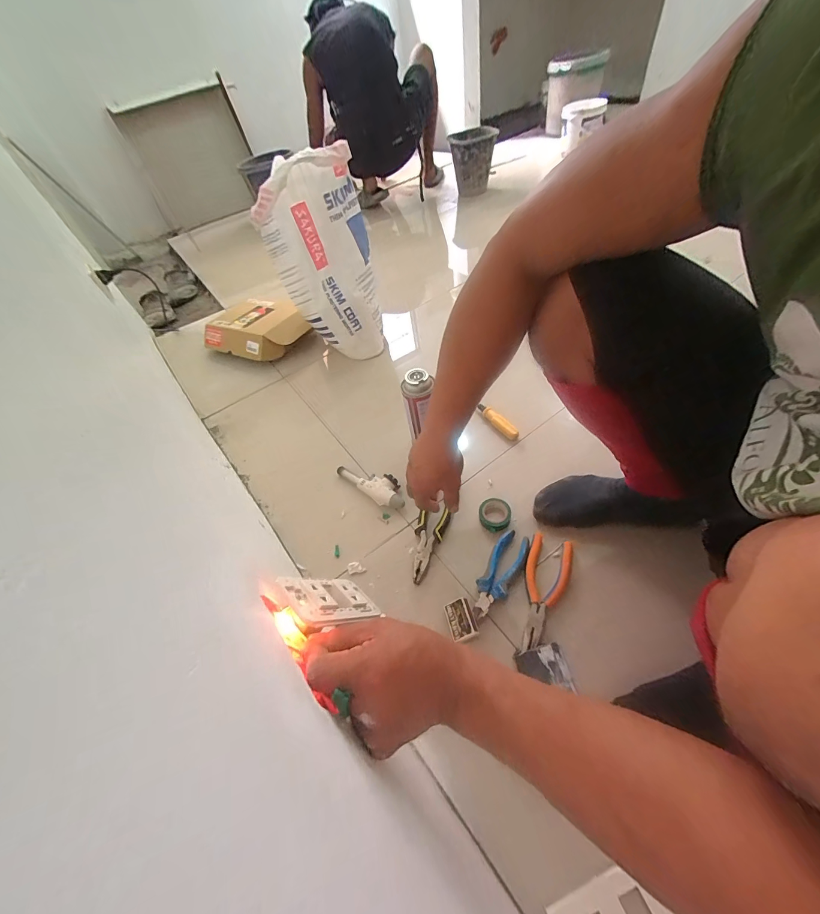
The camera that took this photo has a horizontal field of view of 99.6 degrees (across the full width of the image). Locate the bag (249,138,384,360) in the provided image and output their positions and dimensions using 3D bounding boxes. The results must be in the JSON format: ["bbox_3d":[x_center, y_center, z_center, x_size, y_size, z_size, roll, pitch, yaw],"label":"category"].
[{"bbox_3d":[-0.216,-0.488,0.899,0.238,0.428,0.231,-14,52,0],"label":"bag"}]

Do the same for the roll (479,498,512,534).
[{"bbox_3d":[0.152,0.104,0.620,0.054,0.026,0.053,-5,51,7],"label":"roll"}]

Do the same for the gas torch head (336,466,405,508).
[{"bbox_3d":[-0.074,0.052,0.698,0.169,0.039,0.059,32,65,30],"label":"gas torch head"}]

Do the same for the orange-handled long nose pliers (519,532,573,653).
[{"bbox_3d":[0.202,0.203,0.528,0.064,0.013,0.179,16,56,22],"label":"orange-handled long nose pliers"}]

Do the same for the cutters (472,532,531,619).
[{"bbox_3d":[0.144,0.186,0.550,0.051,0.029,0.144,24,60,27],"label":"cutters"}]

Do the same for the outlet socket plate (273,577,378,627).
[{"bbox_3d":[-0.076,0.141,0.348,0.062,0.105,0.011,32,91,35],"label":"outlet socket plate"}]

